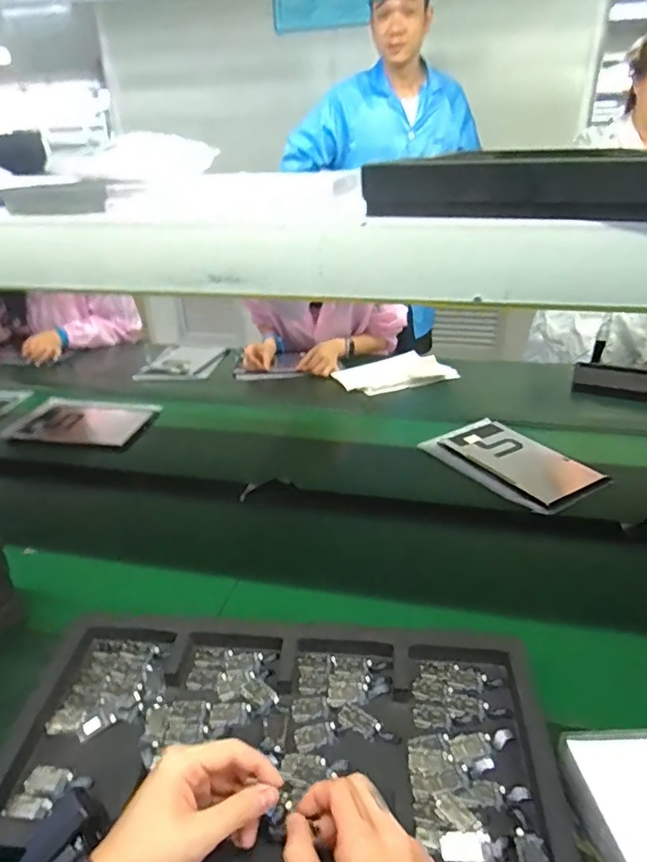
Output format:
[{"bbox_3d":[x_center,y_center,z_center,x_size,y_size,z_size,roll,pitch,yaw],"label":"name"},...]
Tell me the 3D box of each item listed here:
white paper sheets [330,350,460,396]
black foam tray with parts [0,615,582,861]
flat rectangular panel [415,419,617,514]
[{"bbox_3d":[0.176,-0.142,1.319,0.276,0.023,0.173,-14,31,-22],"label":"white paper sheets"},{"bbox_3d":[-0.046,0.287,0.498,0.492,0.047,0.225,1,29,5],"label":"black foam tray with parts"},{"bbox_3d":[0.326,0.053,0.940,0.196,0.015,0.284,-16,32,-25],"label":"flat rectangular panel"}]

